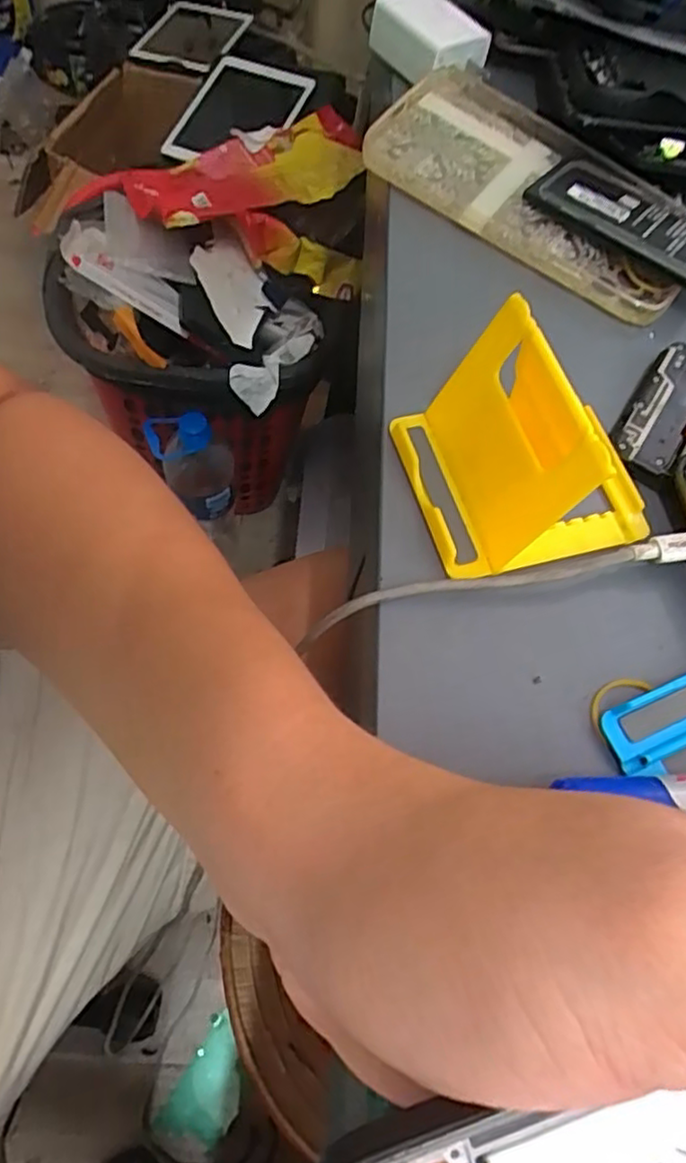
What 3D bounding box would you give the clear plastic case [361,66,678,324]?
[{"bbox_3d":[0.093,-0.185,0.321,0.155,0.010,0.087,36,67,6],"label":"clear plastic case"}]

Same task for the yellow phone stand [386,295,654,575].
[{"bbox_3d":[0.070,-0.046,0.229,0.083,0.059,0.076,-13,67,-15],"label":"yellow phone stand"}]

